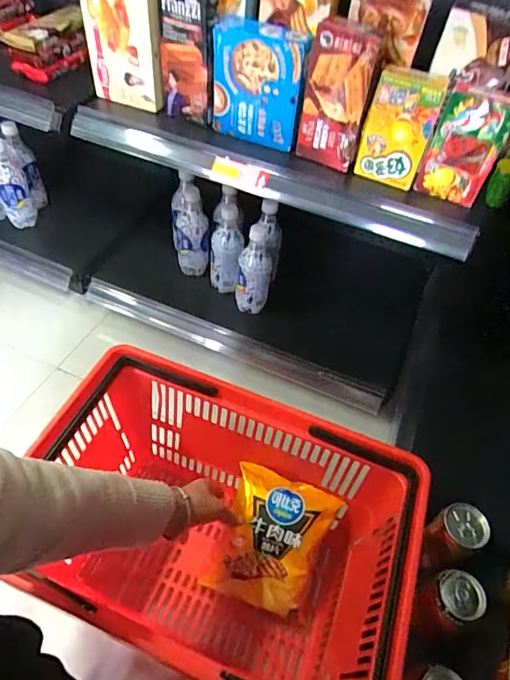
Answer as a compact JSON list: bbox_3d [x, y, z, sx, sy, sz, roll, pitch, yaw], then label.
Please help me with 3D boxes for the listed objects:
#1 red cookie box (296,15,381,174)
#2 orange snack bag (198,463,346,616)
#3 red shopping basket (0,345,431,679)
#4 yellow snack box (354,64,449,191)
[{"bbox_3d":[0.124,-0.368,0.714,0.096,0.184,0.059,22,51,12],"label":"red cookie box"},{"bbox_3d":[0.025,0.302,0.705,0.156,0.055,0.189,20,84,7],"label":"orange snack bag"},{"bbox_3d":[-0.054,0.283,0.658,0.478,0.260,0.342,18,51,8],"label":"red shopping basket"},{"bbox_3d":[0.217,-0.318,0.708,0.095,0.152,0.049,21,51,11],"label":"yellow snack box"}]

